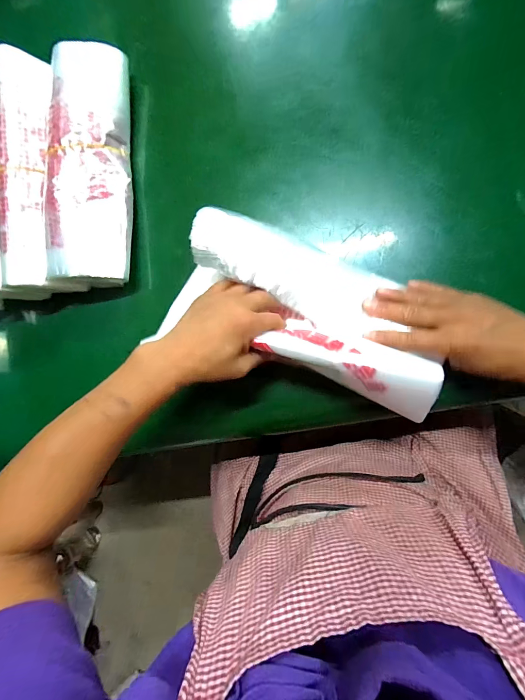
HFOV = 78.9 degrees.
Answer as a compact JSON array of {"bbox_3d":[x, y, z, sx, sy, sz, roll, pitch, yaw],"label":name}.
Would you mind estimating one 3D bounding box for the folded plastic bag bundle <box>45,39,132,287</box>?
[{"bbox_3d":[-0.217,-0.238,0.402,0.091,0.037,0.308,0,85,4],"label":"folded plastic bag bundle"}]

